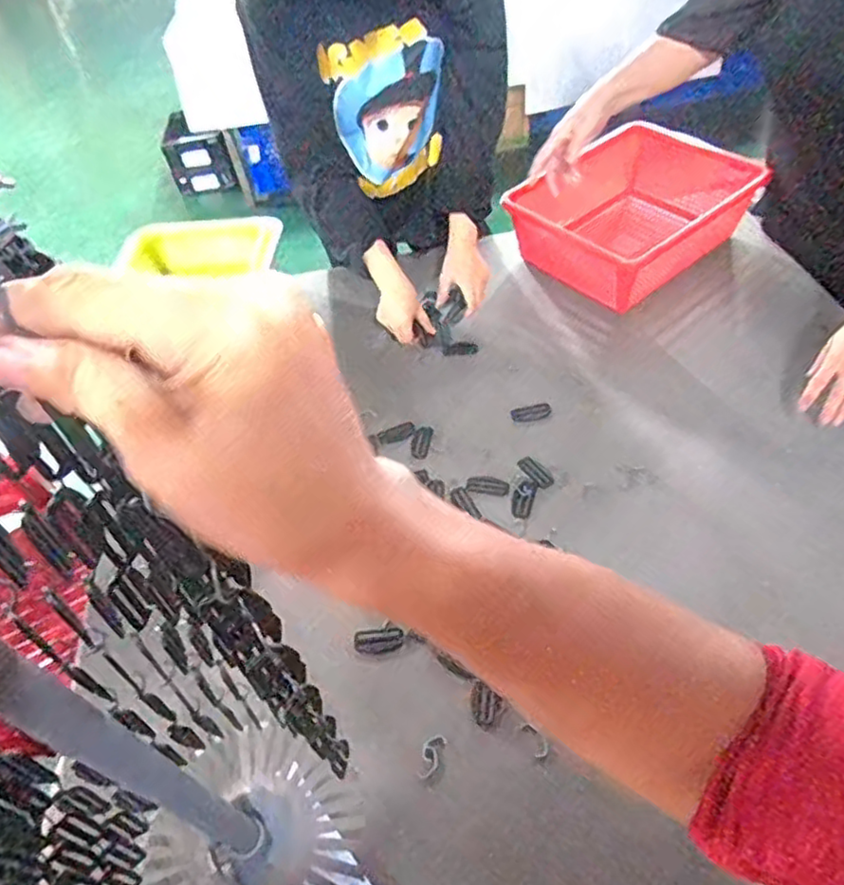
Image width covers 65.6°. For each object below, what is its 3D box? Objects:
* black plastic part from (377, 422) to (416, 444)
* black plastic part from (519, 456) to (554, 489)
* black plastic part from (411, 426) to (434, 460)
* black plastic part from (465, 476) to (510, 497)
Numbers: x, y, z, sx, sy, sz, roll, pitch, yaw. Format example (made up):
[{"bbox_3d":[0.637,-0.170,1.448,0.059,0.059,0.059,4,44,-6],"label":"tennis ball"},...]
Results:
[{"bbox_3d":[-0.038,-0.014,0.993,0.058,0.006,0.026,-26,55,-15],"label":"black plastic part"},{"bbox_3d":[0.160,0.041,0.924,0.025,0.005,0.059,-28,55,-17],"label":"black plastic part"},{"bbox_3d":[-0.001,0.000,0.984,0.026,0.007,0.055,10,53,12],"label":"black plastic part"},{"bbox_3d":[0.093,0.060,0.921,0.063,0.004,0.029,9,52,26],"label":"black plastic part"}]

